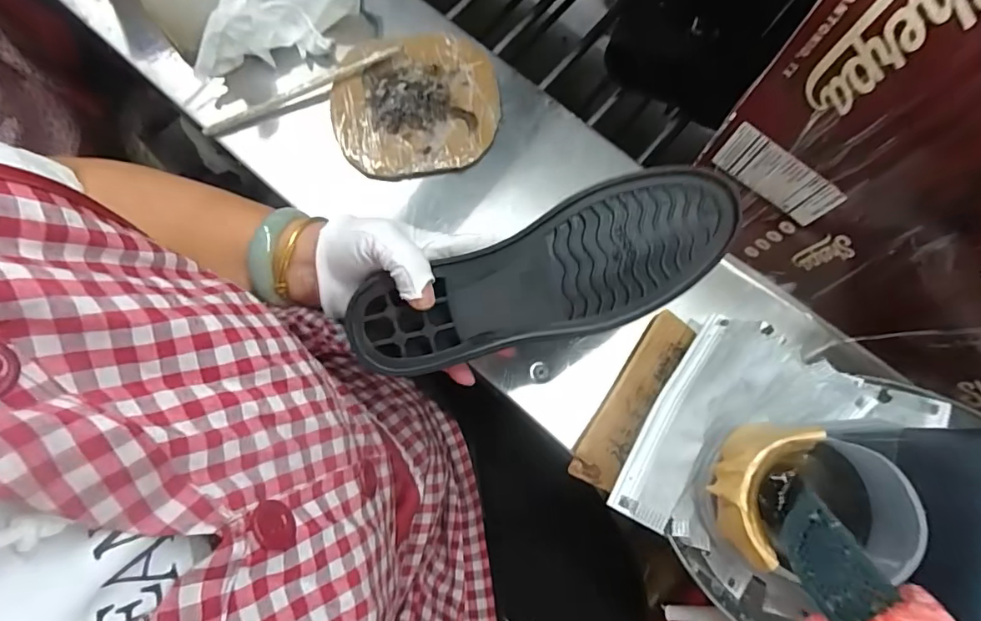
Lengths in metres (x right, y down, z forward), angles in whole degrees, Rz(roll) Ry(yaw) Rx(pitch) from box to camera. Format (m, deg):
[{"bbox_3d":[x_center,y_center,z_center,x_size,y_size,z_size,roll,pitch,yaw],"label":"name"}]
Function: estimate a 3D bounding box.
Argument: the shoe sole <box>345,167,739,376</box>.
[{"bbox_3d":[0.032,-0.020,0.329,0.243,0.028,0.084,-20,101,0],"label":"shoe sole"}]

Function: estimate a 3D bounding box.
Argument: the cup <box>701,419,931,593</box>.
[{"bbox_3d":[0.192,0.118,0.323,0.100,0.083,0.093,1,78,0],"label":"cup"}]

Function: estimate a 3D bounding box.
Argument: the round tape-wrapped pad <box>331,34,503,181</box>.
[{"bbox_3d":[-0.071,-0.190,0.481,0.153,0.027,0.136,-3,78,0],"label":"round tape-wrapped pad"}]

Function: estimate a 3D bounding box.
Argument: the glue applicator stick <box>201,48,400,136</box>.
[{"bbox_3d":[-0.174,-0.204,0.477,0.194,0.016,0.012,-24,79,-5],"label":"glue applicator stick"}]

